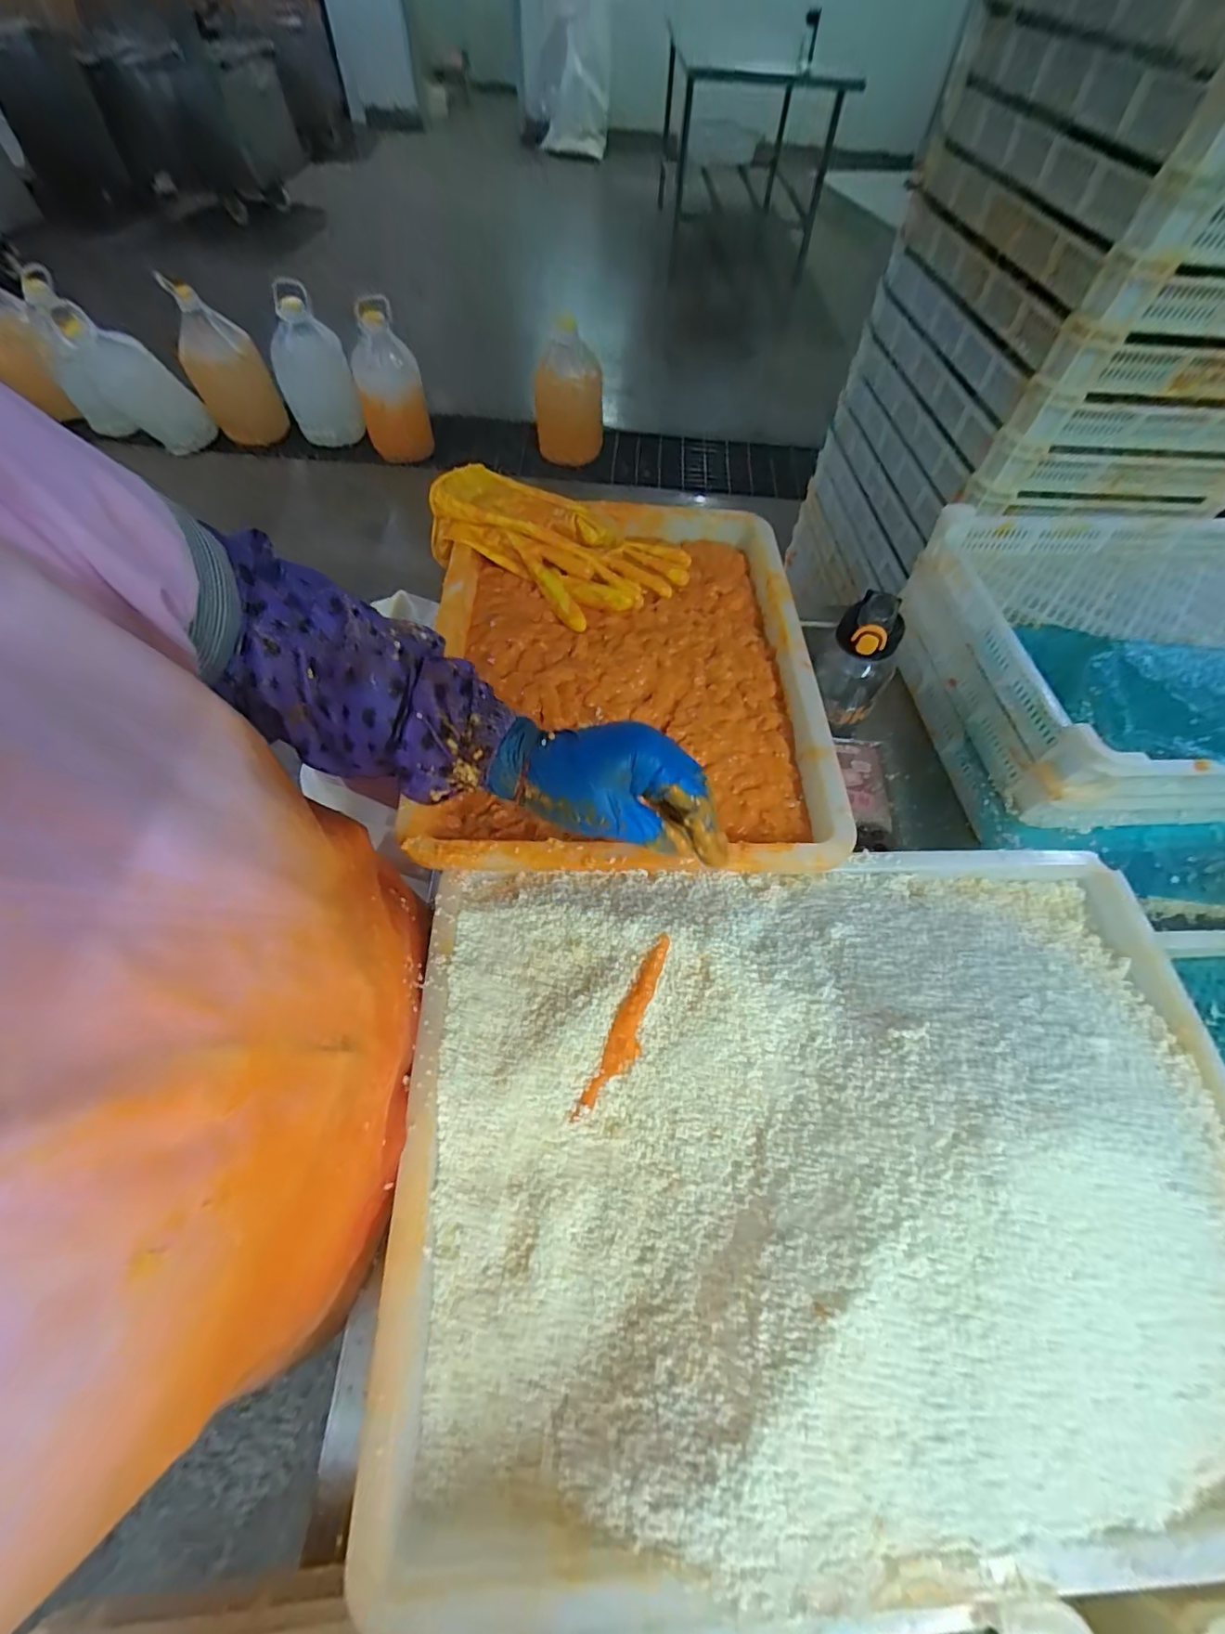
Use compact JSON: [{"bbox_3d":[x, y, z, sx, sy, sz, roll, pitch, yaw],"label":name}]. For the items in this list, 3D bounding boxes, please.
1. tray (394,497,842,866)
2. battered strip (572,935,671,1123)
[{"bbox_3d":[0.009,-0.185,0.613,0.420,0.076,0.571,3,52,-2],"label":"tray"},{"bbox_3d":[0.010,0.149,0.392,0.023,0.012,0.135,25,89,11],"label":"battered strip"}]

